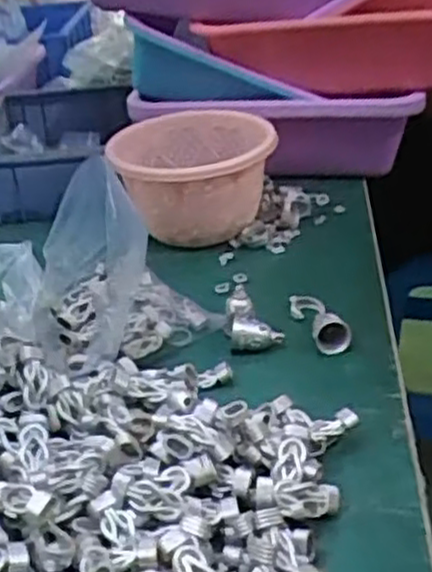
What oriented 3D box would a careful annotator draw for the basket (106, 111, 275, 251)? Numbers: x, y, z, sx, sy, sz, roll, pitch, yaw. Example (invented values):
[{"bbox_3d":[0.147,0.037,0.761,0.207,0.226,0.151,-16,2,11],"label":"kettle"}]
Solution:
[{"bbox_3d":[-0.016,-0.091,0.681,0.132,0.088,0.137,-3,29,2],"label":"basket"}]

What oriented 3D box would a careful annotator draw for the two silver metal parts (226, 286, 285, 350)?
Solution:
[{"bbox_3d":[0.027,0.022,0.550,0.036,0.028,0.037,-6,29,-2],"label":"two silver metal parts"}]

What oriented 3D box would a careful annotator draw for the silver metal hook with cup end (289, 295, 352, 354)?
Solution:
[{"bbox_3d":[0.072,0.023,0.559,0.023,0.022,0.065,-11,29,-11],"label":"silver metal hook with cup end"}]

